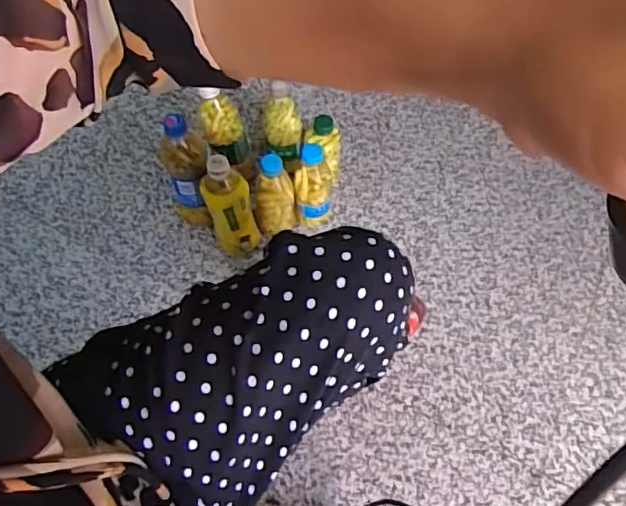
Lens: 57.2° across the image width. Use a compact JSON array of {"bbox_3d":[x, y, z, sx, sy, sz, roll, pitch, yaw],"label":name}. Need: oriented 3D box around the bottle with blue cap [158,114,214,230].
[{"bbox_3d":[-0.189,-0.112,0.894,0.066,0.238,0.056,-15,64,-8],"label":"bottle with blue cap"}]

